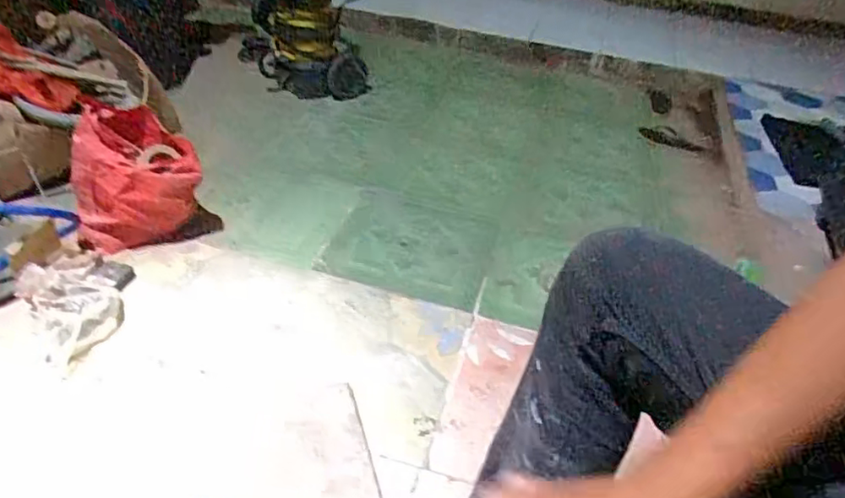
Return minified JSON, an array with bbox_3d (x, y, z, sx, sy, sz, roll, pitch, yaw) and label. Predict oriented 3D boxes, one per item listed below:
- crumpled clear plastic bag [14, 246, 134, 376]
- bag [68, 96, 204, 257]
[{"bbox_3d":[-0.659,0.092,1.182,0.203,0.103,0.257,-22,47,-32],"label":"crumpled clear plastic bag"},{"bbox_3d":[-0.634,-0.153,1.343,0.258,0.276,0.155,-10,42,-21],"label":"bag"}]

